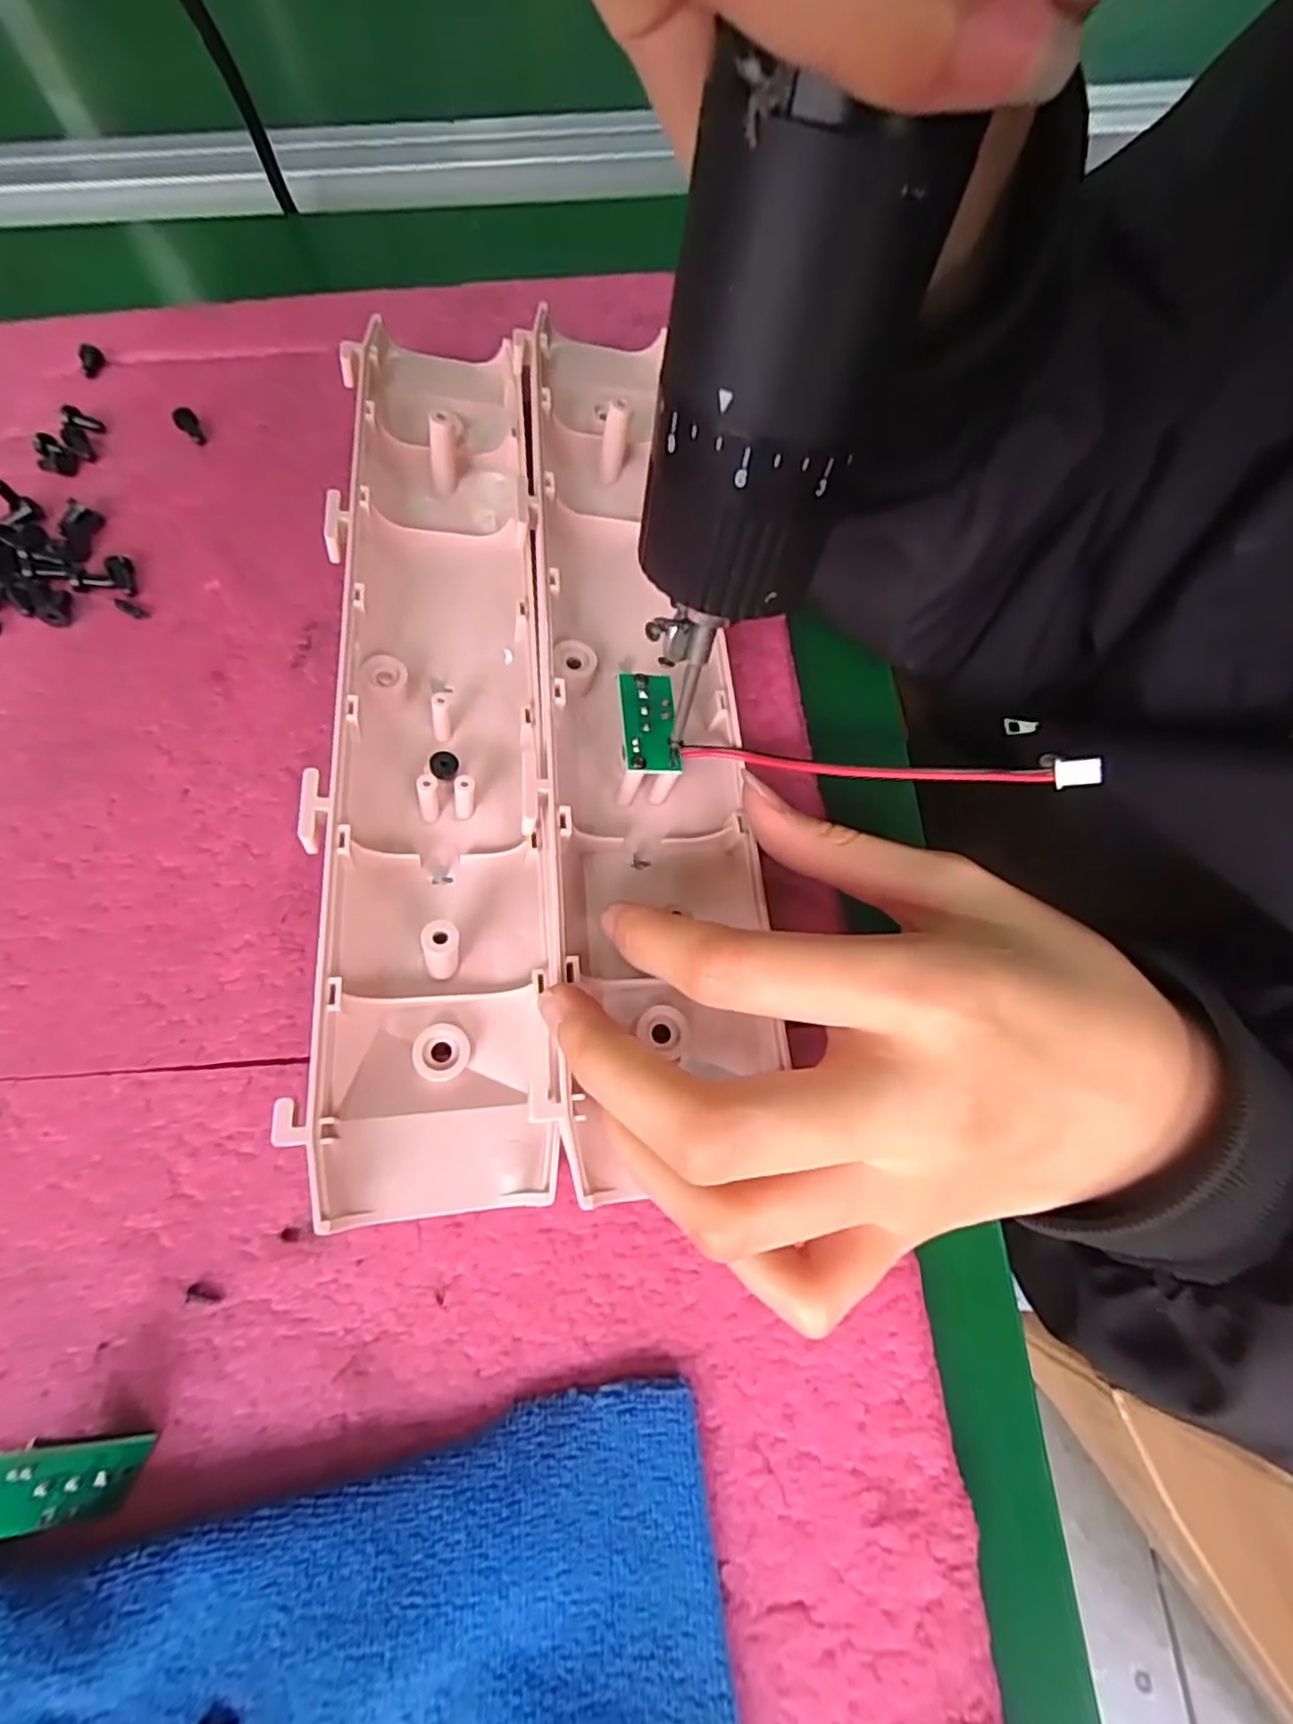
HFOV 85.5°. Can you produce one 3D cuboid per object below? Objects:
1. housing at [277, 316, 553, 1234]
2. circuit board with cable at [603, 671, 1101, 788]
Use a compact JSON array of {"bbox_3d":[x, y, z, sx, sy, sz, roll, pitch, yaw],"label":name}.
[{"bbox_3d":[-0.060,-0.051,0.198,0.055,0.027,0.271,-6,68,-2],"label":"housing"},{"bbox_3d":[0.052,-0.033,0.189,0.119,0.019,0.030,2,68,2],"label":"circuit board with cable"}]

